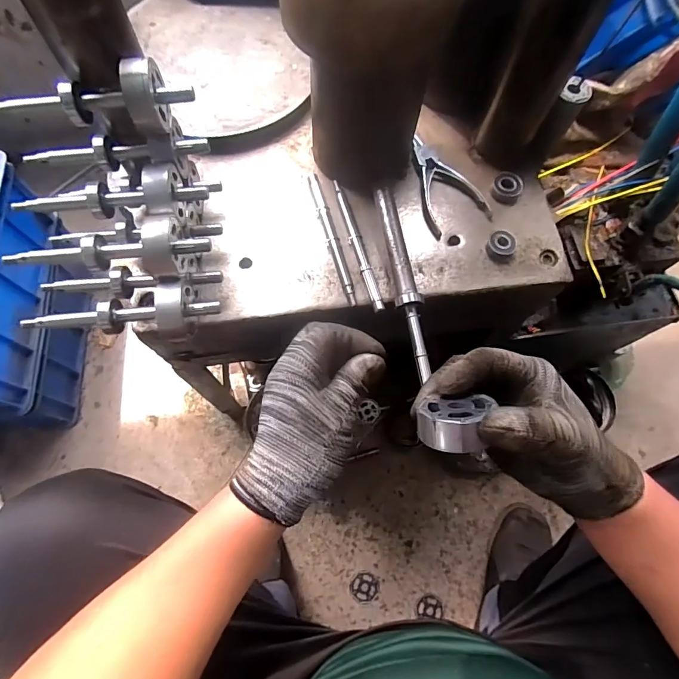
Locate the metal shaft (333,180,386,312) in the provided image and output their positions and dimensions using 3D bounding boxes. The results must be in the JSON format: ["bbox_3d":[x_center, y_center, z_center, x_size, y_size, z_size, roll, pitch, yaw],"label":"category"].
[{"bbox_3d":[0.019,-0.101,0.446,0.013,0.008,0.161,-15,71,-7],"label":"metal shaft"}]

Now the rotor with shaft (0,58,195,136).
[{"bbox_3d":[-0.198,-0.192,0.330,0.159,0.043,0.042,1,69,-2],"label":"rotor with shaft"}]

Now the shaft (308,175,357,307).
[{"bbox_3d":[-0.008,-0.109,0.447,0.012,0.011,0.158,-15,71,-7],"label":"shaft"}]

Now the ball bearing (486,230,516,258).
[{"bbox_3d":[0.175,-0.103,0.455,0.028,0.013,0.027,1,69,-2],"label":"ball bearing"}]

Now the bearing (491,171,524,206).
[{"bbox_3d":[0.191,-0.172,0.479,0.033,0.012,0.036,1,69,-2],"label":"bearing"}]

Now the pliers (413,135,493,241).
[{"bbox_3d":[0.121,-0.177,0.477,0.075,0.017,0.123,-14,71,-7],"label":"pliers"}]

